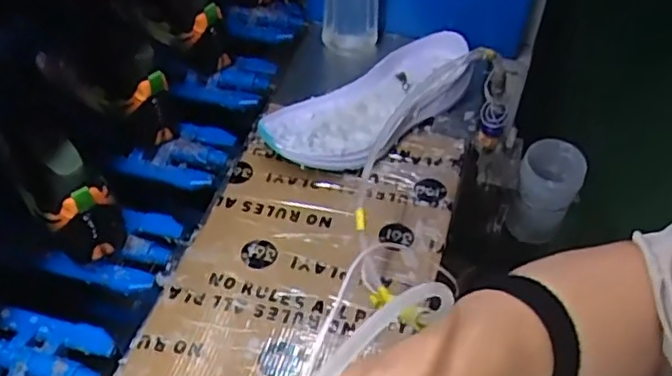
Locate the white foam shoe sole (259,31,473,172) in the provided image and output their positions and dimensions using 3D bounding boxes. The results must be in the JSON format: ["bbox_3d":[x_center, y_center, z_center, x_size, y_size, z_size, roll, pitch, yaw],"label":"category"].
[{"bbox_3d":[0.056,-0.105,0.718,0.098,0.044,0.289,37,59,26],"label":"white foam shoe sole"}]

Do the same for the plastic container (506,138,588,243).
[{"bbox_3d":[0.256,0.006,0.801,0.069,0.123,0.061,14,51,10],"label":"plastic container"}]

